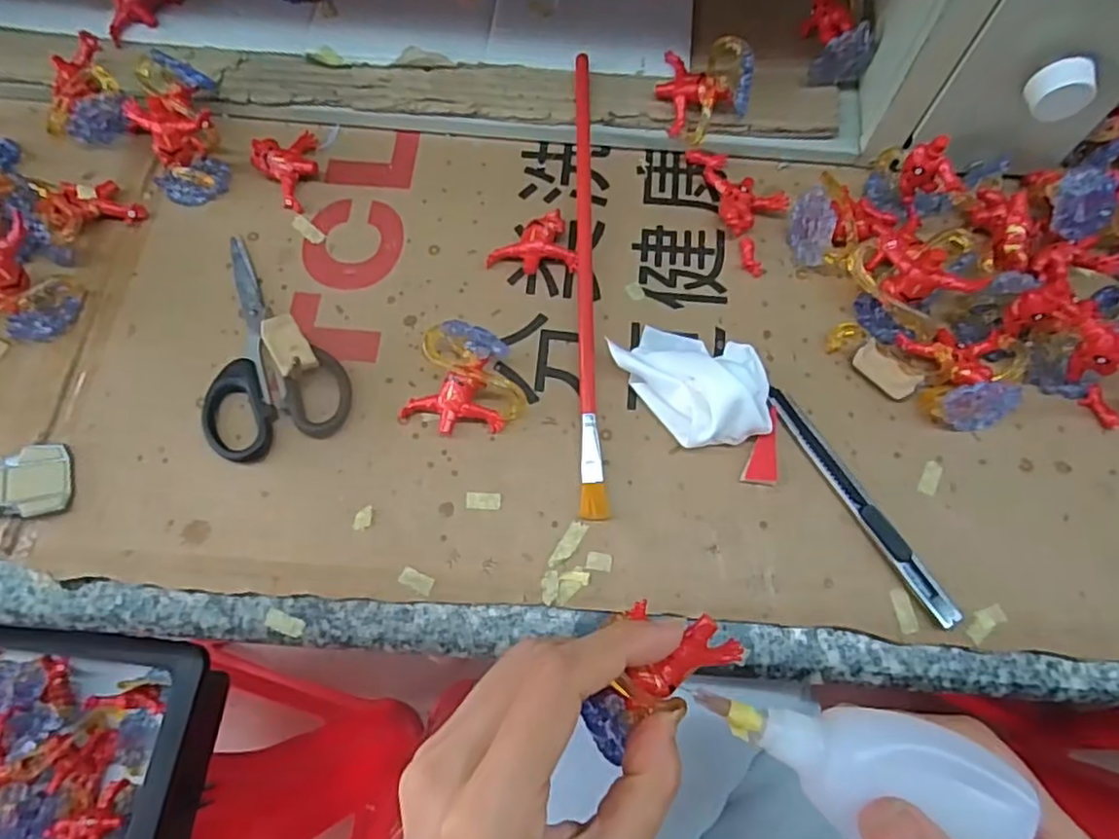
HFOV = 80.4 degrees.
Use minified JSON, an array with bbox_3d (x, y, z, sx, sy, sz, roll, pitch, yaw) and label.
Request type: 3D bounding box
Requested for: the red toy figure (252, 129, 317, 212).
[{"bbox_3d":[-0.147,-0.137,0.364,0.035,0.011,0.043,-21,73,-7],"label":"red toy figure"}]

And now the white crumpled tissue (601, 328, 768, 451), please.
[{"bbox_3d":[0.066,-0.020,0.314,0.049,0.032,0.075,-36,75,-11],"label":"white crumpled tissue"}]

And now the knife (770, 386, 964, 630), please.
[{"bbox_3d":[0.137,0.037,0.303,0.011,0.009,0.126,-29,74,-9],"label":"knife"}]

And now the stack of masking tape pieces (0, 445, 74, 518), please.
[{"bbox_3d":[-0.248,0.029,0.303,0.042,0.014,0.033,-11,72,-3],"label":"stack of masking tape pieces"}]

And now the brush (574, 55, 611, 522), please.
[{"bbox_3d":[0.015,-0.079,0.342,0.012,0.010,0.260,0,72,0],"label":"brush"}]

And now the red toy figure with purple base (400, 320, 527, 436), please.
[{"bbox_3d":[-0.043,-0.018,0.314,0.054,0.031,0.049,16,73,5],"label":"red toy figure with purple base"}]

